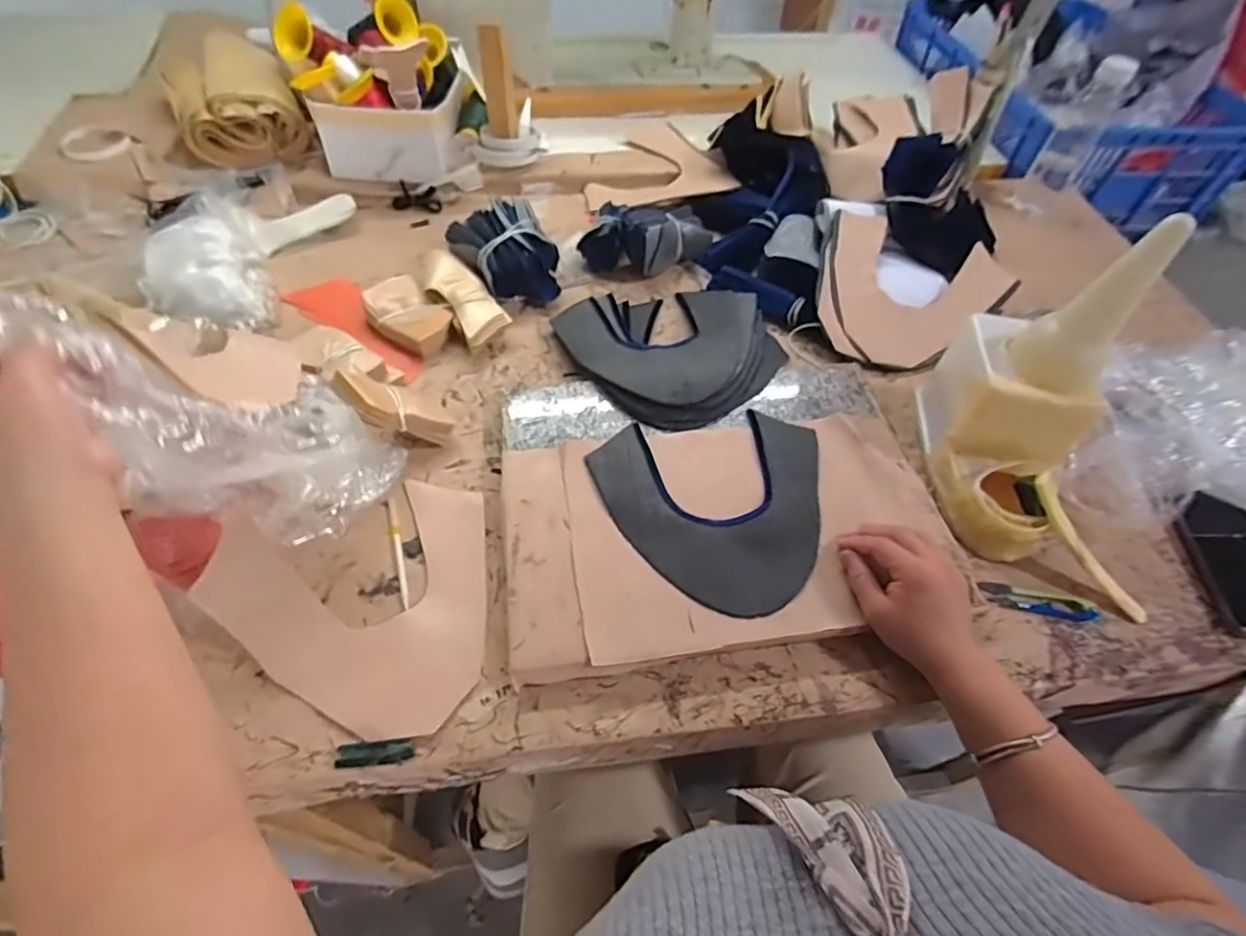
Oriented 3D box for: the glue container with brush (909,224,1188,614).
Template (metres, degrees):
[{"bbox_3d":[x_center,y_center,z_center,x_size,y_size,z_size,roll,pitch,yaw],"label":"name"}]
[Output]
[{"bbox_3d":[0.378,-0.044,0.519,0.124,0.238,0.259,-1,54,-4],"label":"glue container with brush"}]

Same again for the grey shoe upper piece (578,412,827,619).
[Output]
[{"bbox_3d":[0.094,0.035,0.558,0.217,0.008,0.200,-9,54,-11],"label":"grey shoe upper piece"}]

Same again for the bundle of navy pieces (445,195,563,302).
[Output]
[{"bbox_3d":[-0.138,-0.257,0.735,0.111,0.072,0.111,-23,58,-19],"label":"bundle of navy pieces"}]

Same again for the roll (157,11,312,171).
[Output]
[{"bbox_3d":[-0.561,-0.532,0.869,0.153,0.088,0.262,-24,59,-19],"label":"roll"}]

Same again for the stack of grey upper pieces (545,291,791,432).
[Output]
[{"bbox_3d":[0.061,-0.155,0.684,0.228,0.023,0.222,-34,62,-25],"label":"stack of grey upper pieces"}]

